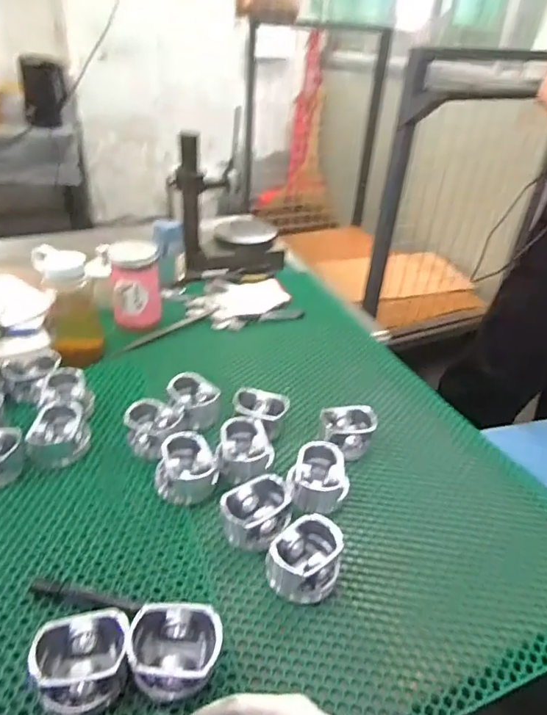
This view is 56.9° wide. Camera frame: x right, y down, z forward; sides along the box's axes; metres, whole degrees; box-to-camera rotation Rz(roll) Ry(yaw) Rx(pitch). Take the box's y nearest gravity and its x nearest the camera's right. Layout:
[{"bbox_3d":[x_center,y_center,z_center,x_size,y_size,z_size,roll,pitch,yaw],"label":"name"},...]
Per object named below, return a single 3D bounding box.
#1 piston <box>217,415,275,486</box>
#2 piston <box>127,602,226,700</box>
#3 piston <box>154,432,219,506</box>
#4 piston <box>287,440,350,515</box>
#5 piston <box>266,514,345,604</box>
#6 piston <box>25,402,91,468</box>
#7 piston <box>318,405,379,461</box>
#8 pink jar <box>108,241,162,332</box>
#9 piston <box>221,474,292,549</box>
[{"bbox_3d":[-0.037,0.121,0.662,0.071,0.060,0.069,2,33,-3],"label":"piston"},{"bbox_3d":[-0.085,0.257,0.439,0.076,0.059,0.059,1,33,-5],"label":"piston"},{"bbox_3d":[-0.109,0.135,0.630,0.072,0.058,0.059,-6,34,-15],"label":"piston"},{"bbox_3d":[0.056,0.149,0.635,0.076,0.064,0.066,6,33,4],"label":"piston"},{"bbox_3d":[0.035,0.211,0.531,0.065,0.056,0.071,3,33,-2],"label":"piston"},{"bbox_3d":[-0.279,0.097,0.664,0.066,0.051,0.075,5,33,1],"label":"piston"},{"bbox_3d":[0.104,0.103,0.717,0.079,0.046,0.073,5,33,2],"label":"piston"},{"bbox_3d":[-0.252,-0.127,0.928,0.085,0.156,0.089,-6,34,-15],"label":"pink jar"},{"bbox_3d":[-0.016,0.177,0.581,0.064,0.048,0.072,24,38,28],"label":"piston"}]

